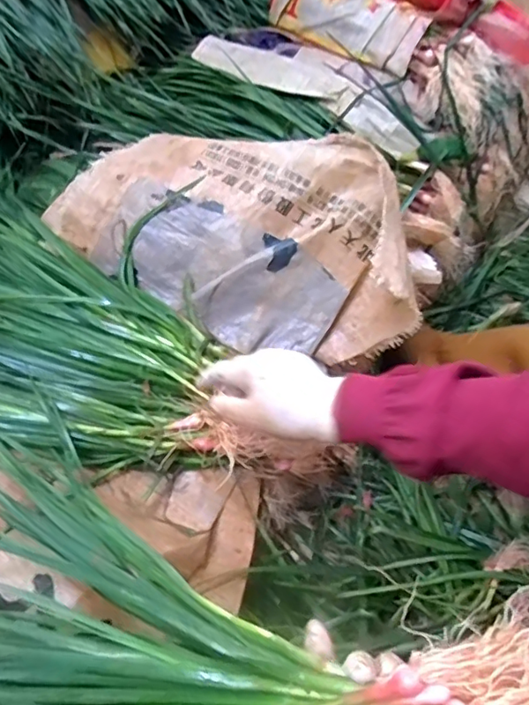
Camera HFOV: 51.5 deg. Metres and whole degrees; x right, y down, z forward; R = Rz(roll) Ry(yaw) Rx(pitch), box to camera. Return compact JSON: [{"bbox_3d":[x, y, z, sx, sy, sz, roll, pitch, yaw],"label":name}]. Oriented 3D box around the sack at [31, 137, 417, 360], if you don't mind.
[{"bbox_3d":[-0.038,-0.151,0.687,0.443,0.146,0.231,7,55,8],"label":"sack"}]

